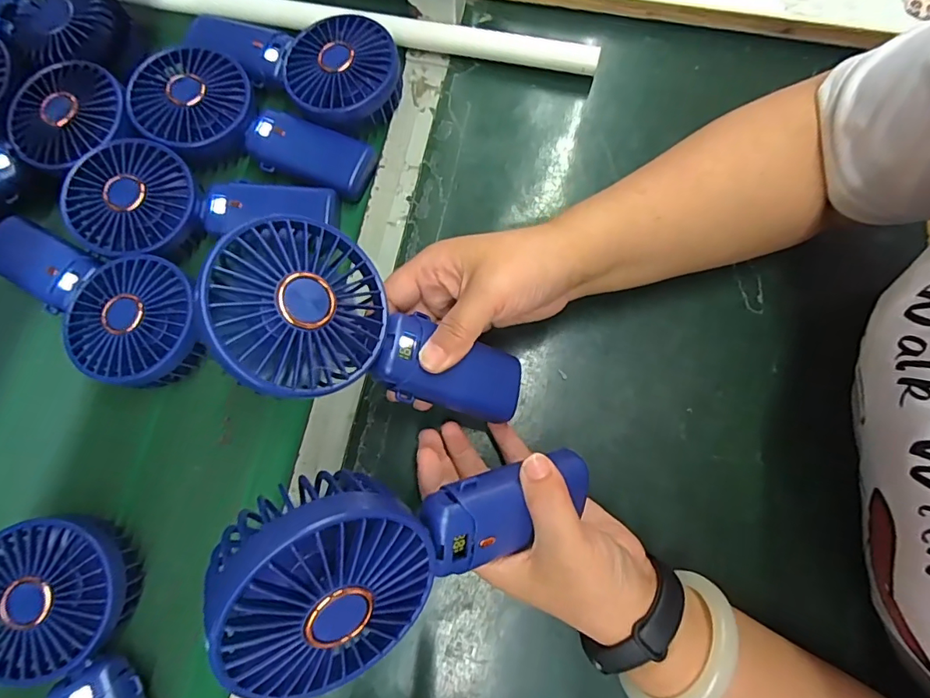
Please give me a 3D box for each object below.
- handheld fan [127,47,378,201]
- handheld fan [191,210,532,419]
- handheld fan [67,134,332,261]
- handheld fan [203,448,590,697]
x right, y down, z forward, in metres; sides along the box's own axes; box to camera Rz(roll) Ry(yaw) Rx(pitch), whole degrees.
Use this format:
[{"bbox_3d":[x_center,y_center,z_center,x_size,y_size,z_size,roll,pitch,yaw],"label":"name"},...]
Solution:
[{"bbox_3d":[-0.157,-0.172,0.380,0.178,0.033,0.082,15,76,4],"label":"handheld fan"},{"bbox_3d":[-0.046,-0.003,0.275,0.180,0.042,0.083,23,74,-28],"label":"handheld fan"},{"bbox_3d":[-0.190,-0.097,0.361,0.176,0.036,0.084,10,76,3],"label":"handheld fan"},{"bbox_3d":[-0.025,0.094,0.237,0.177,0.046,0.091,2,101,-39],"label":"handheld fan"}]

